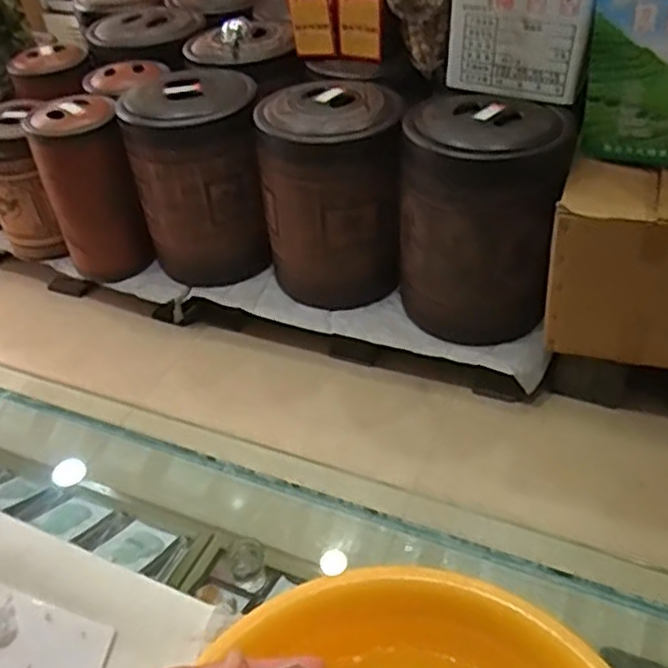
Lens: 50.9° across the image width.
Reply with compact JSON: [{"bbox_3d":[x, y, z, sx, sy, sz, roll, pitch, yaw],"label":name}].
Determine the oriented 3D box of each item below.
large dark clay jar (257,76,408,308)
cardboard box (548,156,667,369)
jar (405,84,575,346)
[{"bbox_3d":[-0.002,-0.347,1.875,0.344,0.548,0.331,-6,42,-2],"label":"large dark clay jar"},{"bbox_3d":[0.700,-0.162,1.605,0.389,0.400,0.288,9,43,15],"label":"cardboard box"},{"bbox_3d":[0.368,-0.270,1.779,0.361,0.568,0.336,-2,42,2],"label":"jar"}]

